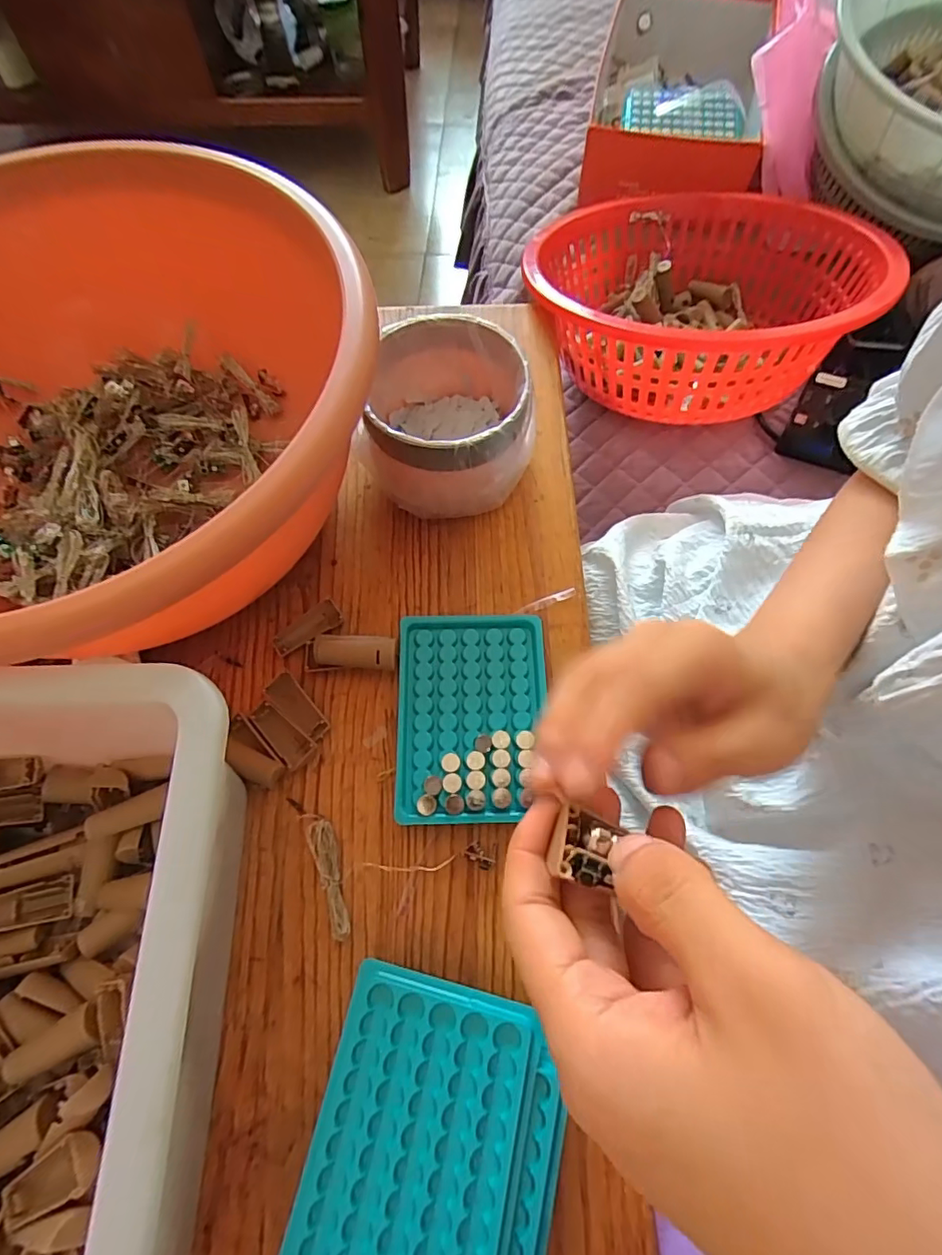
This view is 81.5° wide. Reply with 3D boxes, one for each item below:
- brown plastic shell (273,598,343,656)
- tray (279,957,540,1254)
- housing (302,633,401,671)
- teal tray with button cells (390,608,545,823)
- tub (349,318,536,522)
[{"bbox_3d":[-0.113,0.000,0.376,0.048,0.007,0.020,-32,69,-13],"label":"brown plastic shell"},{"bbox_3d":[-0.025,0.231,0.241,0.091,0.008,0.127,12,66,6],"label":"tray"},{"bbox_3d":[-0.079,0.016,0.362,0.061,0.020,0.024,1,66,1],"label":"housing"},{"bbox_3d":[0.001,0.055,0.350,0.093,0.014,0.130,-1,66,0],"label":"teal tray with button cells"},{"bbox_3d":[-0.015,-0.146,0.400,0.110,0.089,0.113,0,66,0],"label":"tub"}]

